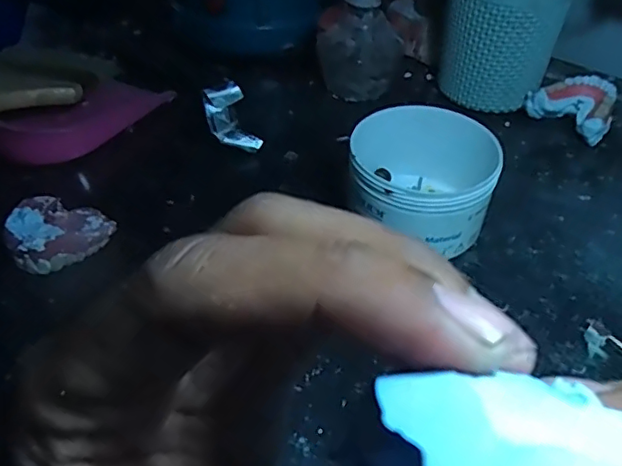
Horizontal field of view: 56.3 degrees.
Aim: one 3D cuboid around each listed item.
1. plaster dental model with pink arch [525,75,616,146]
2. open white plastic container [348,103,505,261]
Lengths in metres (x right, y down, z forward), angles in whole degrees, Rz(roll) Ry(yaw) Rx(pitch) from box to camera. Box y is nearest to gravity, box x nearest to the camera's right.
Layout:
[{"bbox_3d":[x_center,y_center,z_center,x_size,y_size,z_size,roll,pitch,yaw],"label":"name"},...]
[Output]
[{"bbox_3d":[0.217,-0.102,0.476,0.050,0.036,0.064,-32,52,-30],"label":"plaster dental model with pink arch"},{"bbox_3d":[0.071,-0.033,0.380,0.089,0.064,0.096,10,44,9],"label":"open white plastic container"}]

